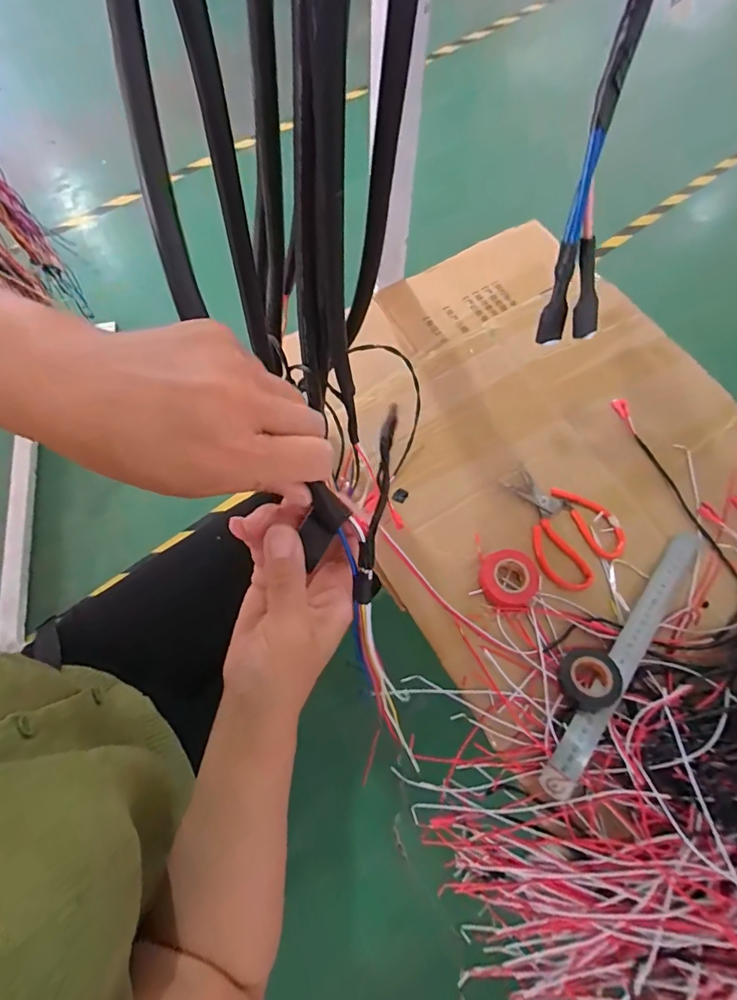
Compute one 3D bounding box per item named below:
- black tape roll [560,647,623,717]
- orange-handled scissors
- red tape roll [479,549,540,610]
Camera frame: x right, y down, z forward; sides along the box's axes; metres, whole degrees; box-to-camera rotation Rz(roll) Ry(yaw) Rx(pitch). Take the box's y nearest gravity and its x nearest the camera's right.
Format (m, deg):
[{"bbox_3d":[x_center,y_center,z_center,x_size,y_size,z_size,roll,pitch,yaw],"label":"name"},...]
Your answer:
[{"bbox_3d":[0.220,0.179,0.457,0.060,0.025,0.056,0,68,1],"label":"black tape roll"},{"bbox_3d":[0.230,0.024,0.526,0.101,0.011,0.146,-17,68,-6],"label":"orange-handled scissors"},{"bbox_3d":[0.151,0.085,0.495,0.058,0.025,0.060,0,68,1],"label":"red tape roll"}]

